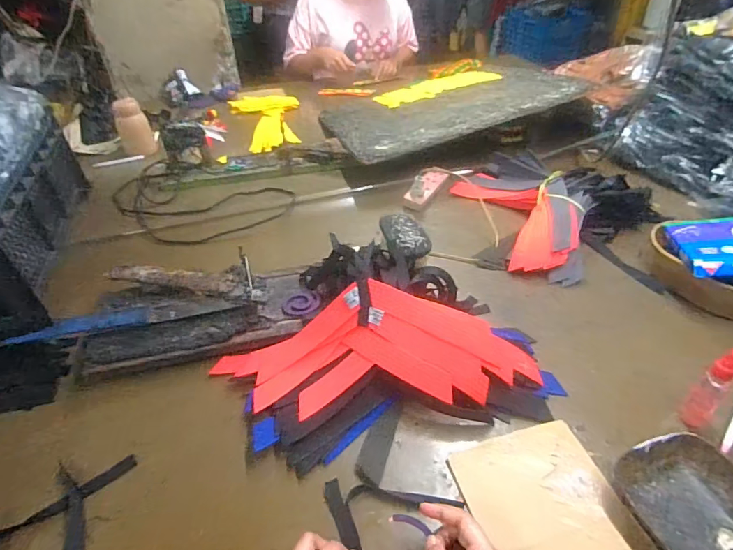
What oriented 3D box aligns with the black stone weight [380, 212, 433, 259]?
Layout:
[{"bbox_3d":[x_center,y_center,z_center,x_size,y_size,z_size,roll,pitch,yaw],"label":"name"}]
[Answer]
[{"bbox_3d":[0.056,-0.061,0.649,0.058,0.018,0.105,-12,41,-11],"label":"black stone weight"}]

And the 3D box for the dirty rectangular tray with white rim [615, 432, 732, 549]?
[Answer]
[{"bbox_3d":[0.331,0.236,0.444,0.125,0.041,0.131,-17,42,-16],"label":"dirty rectangular tray with white rim"}]

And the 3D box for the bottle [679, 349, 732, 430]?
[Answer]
[{"bbox_3d":[0.396,0.129,0.502,0.023,0.120,0.029,-28,46,-26],"label":"bottle"}]

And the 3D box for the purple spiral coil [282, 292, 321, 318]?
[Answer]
[{"bbox_3d":[-0.100,0.045,0.674,0.056,0.004,0.051,-2,40,1],"label":"purple spiral coil"}]

